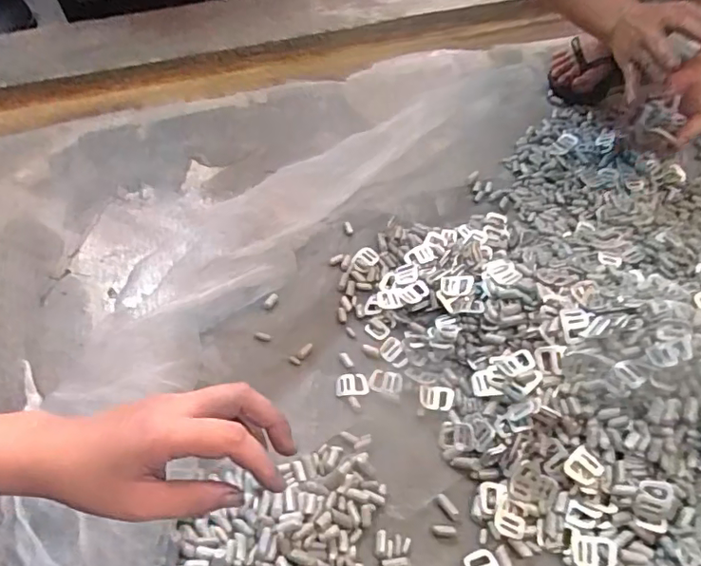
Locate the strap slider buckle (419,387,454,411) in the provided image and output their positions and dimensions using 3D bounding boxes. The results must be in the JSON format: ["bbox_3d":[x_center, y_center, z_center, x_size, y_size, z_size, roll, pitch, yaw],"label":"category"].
[{"bbox_3d":[0.084,0.113,0.522,0.033,0.004,0.025,6,58,6],"label":"strap slider buckle"}]

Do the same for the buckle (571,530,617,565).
[{"bbox_3d":[0.199,0.222,0.436,0.034,0.004,0.027,6,57,20],"label":"buckle"}]

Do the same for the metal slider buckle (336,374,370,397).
[{"bbox_3d":[0.002,0.104,0.541,0.033,0.005,0.025,0,52,-1],"label":"metal slider buckle"}]

